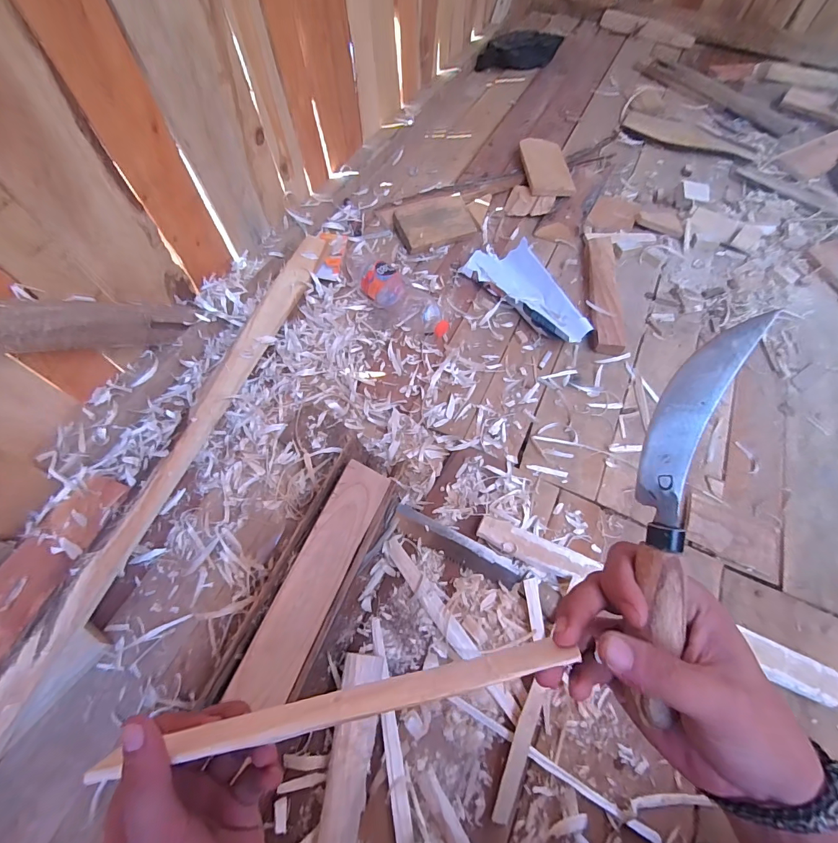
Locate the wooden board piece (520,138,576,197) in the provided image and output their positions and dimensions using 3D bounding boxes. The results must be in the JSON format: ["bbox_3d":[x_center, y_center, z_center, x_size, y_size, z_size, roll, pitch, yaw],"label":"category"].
[{"bbox_3d":[0.296,-0.585,0.942,0.104,0.019,0.191,-2,66,-6],"label":"wooden board piece"}]

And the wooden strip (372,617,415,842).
[{"bbox_3d":[-0.027,0.353,0.438,0.017,0.017,0.257,-9,64,-6],"label":"wooden strip"}]

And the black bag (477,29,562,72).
[{"bbox_3d":[0.303,-1.085,1.190,0.264,0.068,0.080,-15,64,-8],"label":"black bag"}]

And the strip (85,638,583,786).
[{"bbox_3d":[-0.043,0.142,0.202,0.235,0.022,0.004,-15,98,1],"label":"strip"}]

